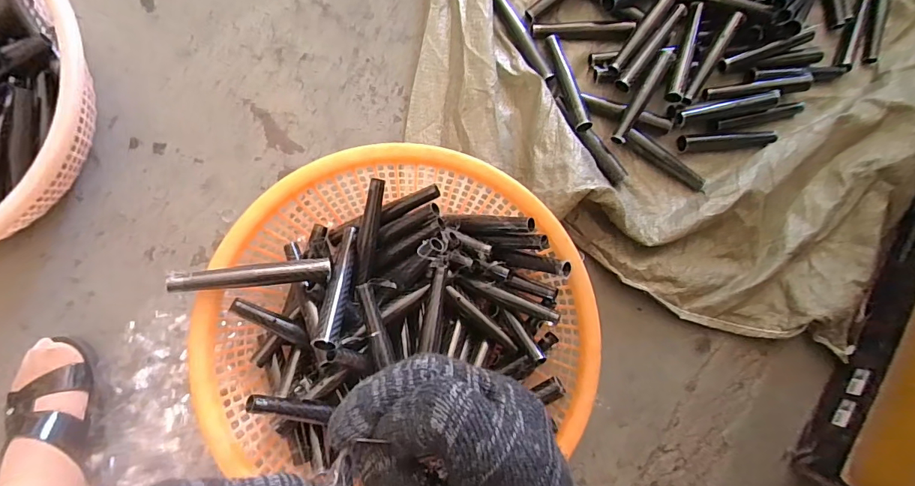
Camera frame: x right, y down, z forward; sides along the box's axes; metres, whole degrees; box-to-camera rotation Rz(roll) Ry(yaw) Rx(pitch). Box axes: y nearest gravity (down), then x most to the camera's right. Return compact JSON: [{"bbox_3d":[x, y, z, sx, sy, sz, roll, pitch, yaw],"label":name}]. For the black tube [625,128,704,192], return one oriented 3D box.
[{"bbox_3d":[0.294,-0.118,0.620,0.127,0.022,0.021,38,82,-3],"label":"black tube"}]

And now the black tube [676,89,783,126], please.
[{"bbox_3d":[0.384,-0.190,0.619,0.157,0.027,0.025,-12,86,-7],"label":"black tube"}]

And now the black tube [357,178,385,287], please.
[{"bbox_3d":[-0.102,-0.012,0.510,0.020,0.014,0.123,9,102,-6],"label":"black tube"}]

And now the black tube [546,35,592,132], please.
[{"bbox_3d":[0.153,-0.223,0.607,0.022,0.018,0.150,-12,74,-8],"label":"black tube"}]

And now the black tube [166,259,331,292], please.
[{"bbox_3d":[-0.202,0.032,0.439,0.145,0.016,0.022,-4,86,-27],"label":"black tube"}]

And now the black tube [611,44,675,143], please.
[{"bbox_3d":[0.259,-0.208,0.607,0.024,0.019,0.165,31,82,-2],"label":"black tube"}]

